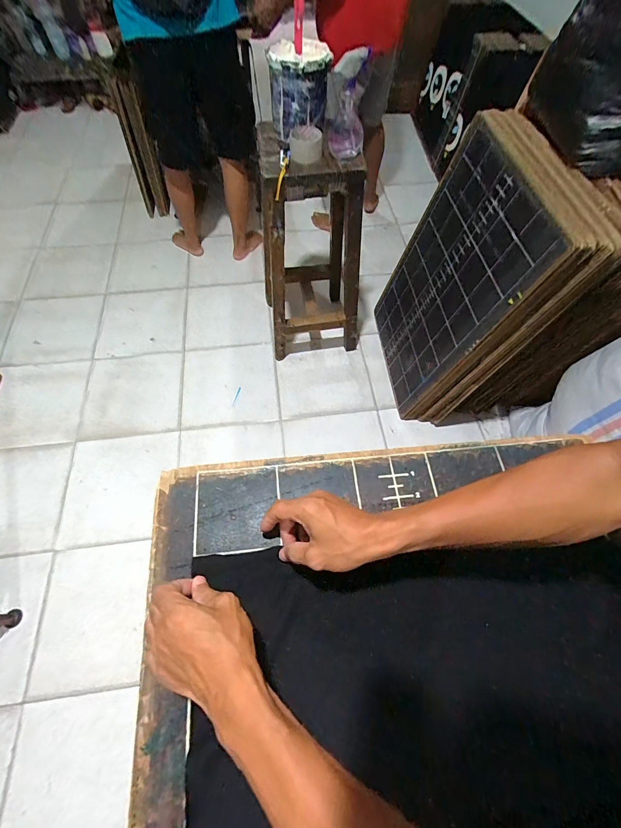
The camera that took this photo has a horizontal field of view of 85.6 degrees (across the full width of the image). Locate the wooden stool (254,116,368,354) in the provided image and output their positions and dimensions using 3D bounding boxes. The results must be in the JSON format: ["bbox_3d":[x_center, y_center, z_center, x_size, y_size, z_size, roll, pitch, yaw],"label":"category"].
[{"bbox_3d":[0.010,-0.593,1.269,0.356,0.735,0.349,-8,63,-5],"label":"wooden stool"}]

